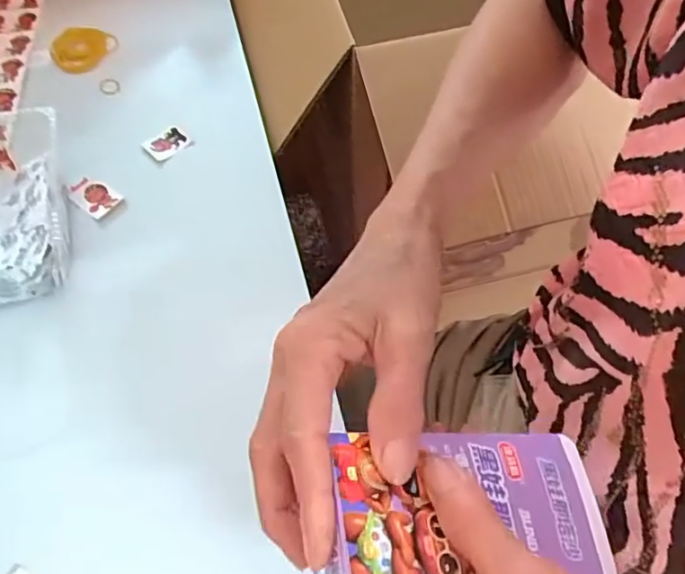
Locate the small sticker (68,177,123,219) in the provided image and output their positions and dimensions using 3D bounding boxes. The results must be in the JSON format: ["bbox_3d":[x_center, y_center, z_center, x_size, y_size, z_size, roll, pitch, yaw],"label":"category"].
[{"bbox_3d":[-0.215,-0.078,0.510,0.044,0.005,0.029,33,66,18],"label":"small sticker"}]

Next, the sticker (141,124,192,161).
[{"bbox_3d":[-0.162,-0.134,0.543,0.039,0.005,0.028,-38,66,-19],"label":"sticker"}]

